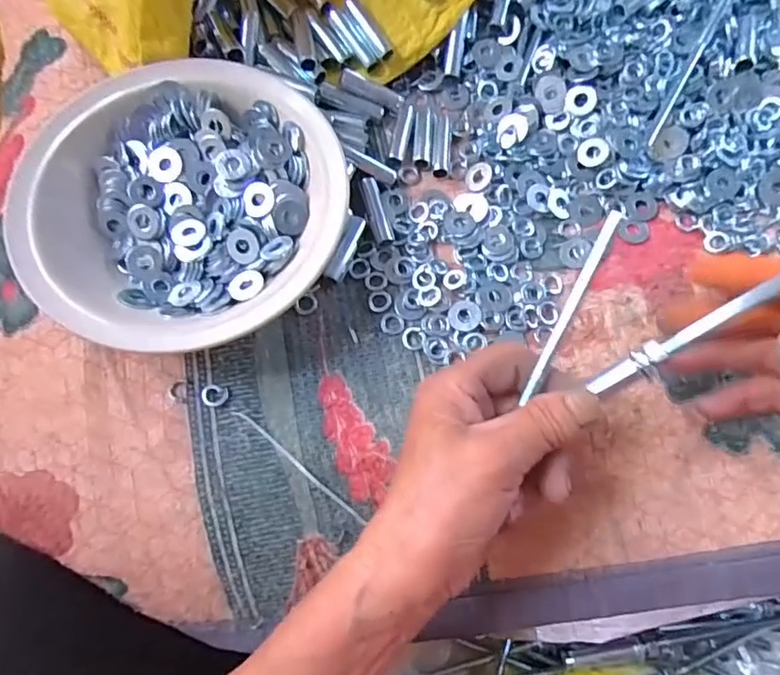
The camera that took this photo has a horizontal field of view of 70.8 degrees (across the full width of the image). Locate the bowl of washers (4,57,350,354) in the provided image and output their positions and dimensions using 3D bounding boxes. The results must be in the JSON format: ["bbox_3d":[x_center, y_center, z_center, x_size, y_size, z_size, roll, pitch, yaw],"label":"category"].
[{"bbox_3d":[-0.107,-0.074,0.303,0.163,0.050,0.165,-1,74,2],"label":"bowl of washers"}]

